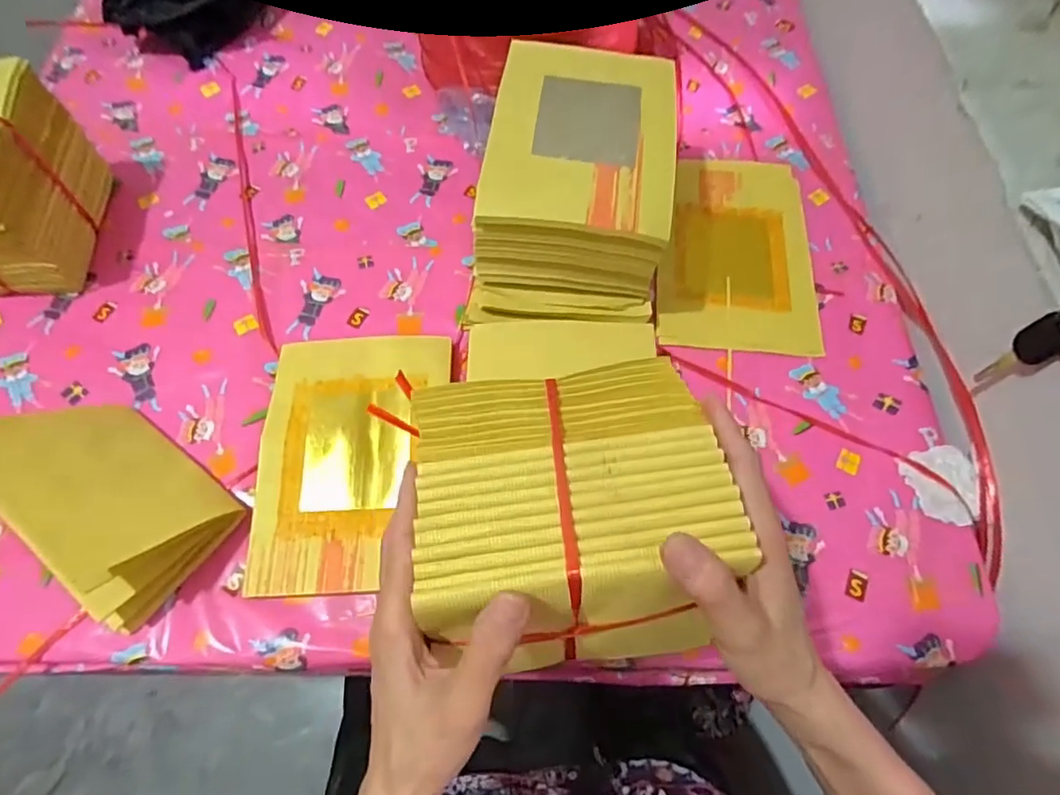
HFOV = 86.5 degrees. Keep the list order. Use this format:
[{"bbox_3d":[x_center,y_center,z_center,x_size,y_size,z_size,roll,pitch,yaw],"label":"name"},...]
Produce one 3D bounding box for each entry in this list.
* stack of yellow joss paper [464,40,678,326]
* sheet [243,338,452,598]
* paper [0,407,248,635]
[{"bbox_3d":[0.043,-0.200,0.548,0.174,0.136,0.235,5,64,1],"label":"stack of yellow joss paper"},{"bbox_3d":[-0.151,0.046,0.488,0.154,0.022,0.230,-3,64,-3],"label":"sheet"},{"bbox_3d":[-0.323,0.075,0.429,0.150,0.092,0.111,38,69,15],"label":"paper"}]

